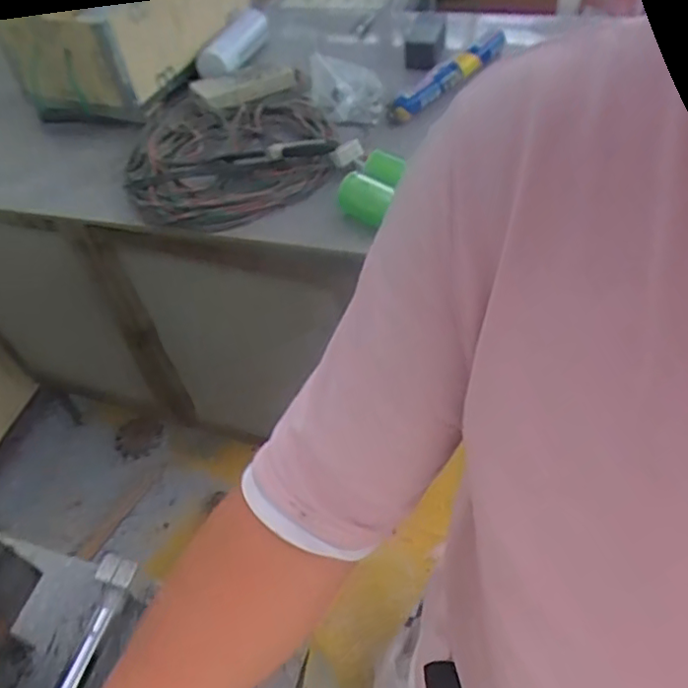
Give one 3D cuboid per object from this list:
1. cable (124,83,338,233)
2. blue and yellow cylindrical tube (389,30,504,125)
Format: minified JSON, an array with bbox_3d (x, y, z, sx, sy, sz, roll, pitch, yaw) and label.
[{"bbox_3d":[-0.179,-0.311,0.978,0.339,0.056,0.356,-6,50,3],"label":"cable"},{"bbox_3d":[0.171,-0.449,1.015,0.040,0.032,0.310,29,59,27],"label":"blue and yellow cylindrical tube"}]

